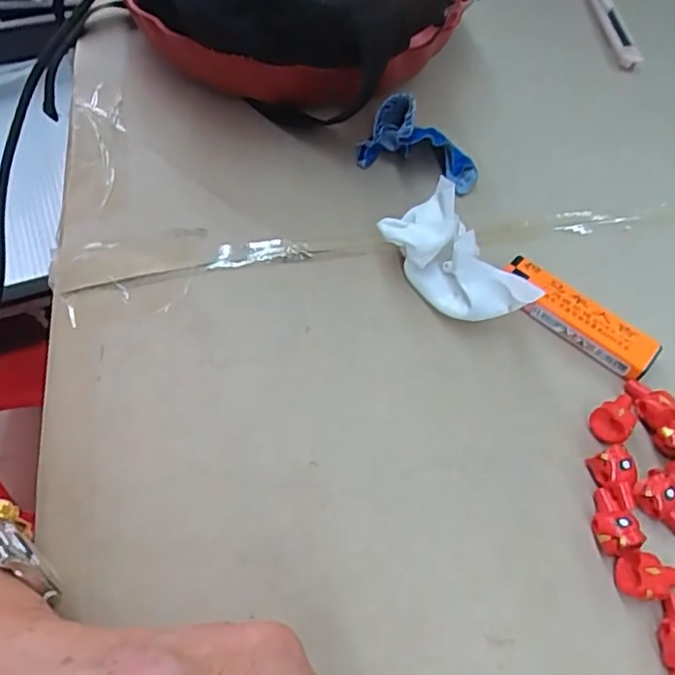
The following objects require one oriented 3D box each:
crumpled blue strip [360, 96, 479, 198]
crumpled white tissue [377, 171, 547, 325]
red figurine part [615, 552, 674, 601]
[{"bbox_3d":[0.051,-0.111,0.358,0.069,0.042,0.027,24,58,-1],"label":"crumpled blue strip"},{"bbox_3d":[0.056,-0.034,0.290,0.030,0.044,0.075,-33,62,-21],"label":"crumpled white tissue"},{"bbox_3d":[0.120,0.090,0.230,0.027,0.015,0.015,-2,55,-2],"label":"red figurine part"}]

